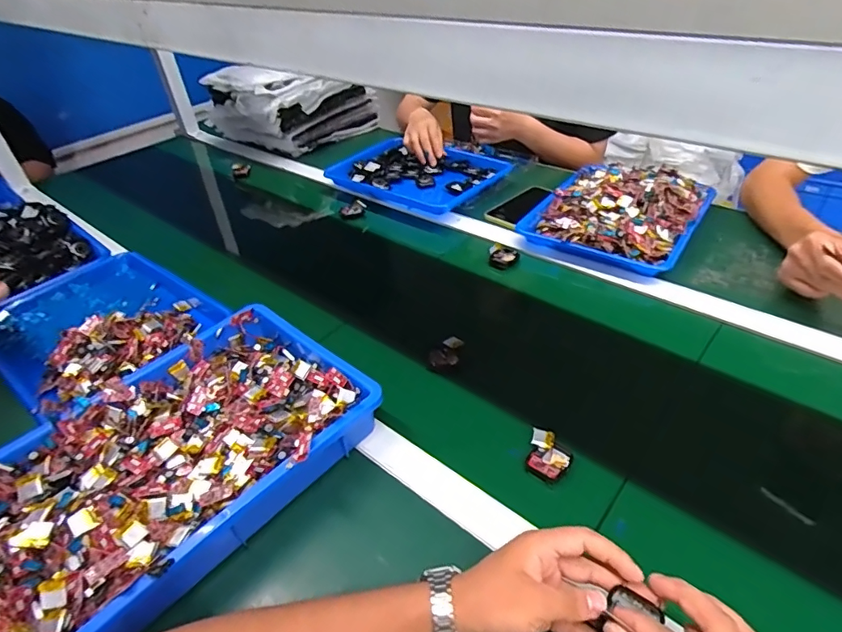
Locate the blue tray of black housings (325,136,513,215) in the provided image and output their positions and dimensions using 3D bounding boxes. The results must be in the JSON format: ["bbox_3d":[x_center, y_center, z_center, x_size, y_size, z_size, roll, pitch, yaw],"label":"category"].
[{"bbox_3d":[-0.002,-0.304,1.047,0.318,0.040,0.248,25,48,32],"label":"blue tray of black housings"}]

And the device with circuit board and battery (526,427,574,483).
[{"bbox_3d":[0.129,0.142,0.507,0.045,0.013,0.047,21,46,28],"label":"device with circuit board and battery"}]

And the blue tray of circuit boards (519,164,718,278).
[{"bbox_3d":[0.334,-0.184,0.847,0.252,0.059,0.278,22,47,30],"label":"blue tray of circuit boards"}]

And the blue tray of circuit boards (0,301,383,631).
[{"bbox_3d":[-0.242,0.139,0.485,0.229,0.053,0.367,28,50,34],"label":"blue tray of circuit boards"}]

